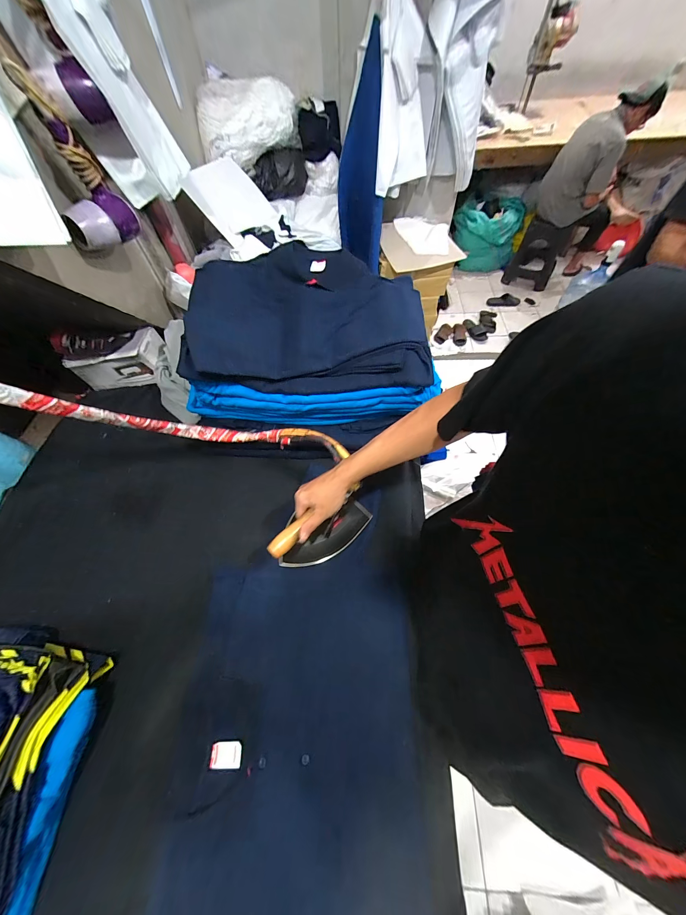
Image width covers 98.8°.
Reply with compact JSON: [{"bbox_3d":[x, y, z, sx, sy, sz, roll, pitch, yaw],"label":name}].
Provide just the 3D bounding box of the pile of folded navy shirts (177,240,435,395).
[{"bbox_3d":[-0.069,-0.307,0.635,0.474,0.120,0.339,-2,60,2],"label":"pile of folded navy shirts"}]

